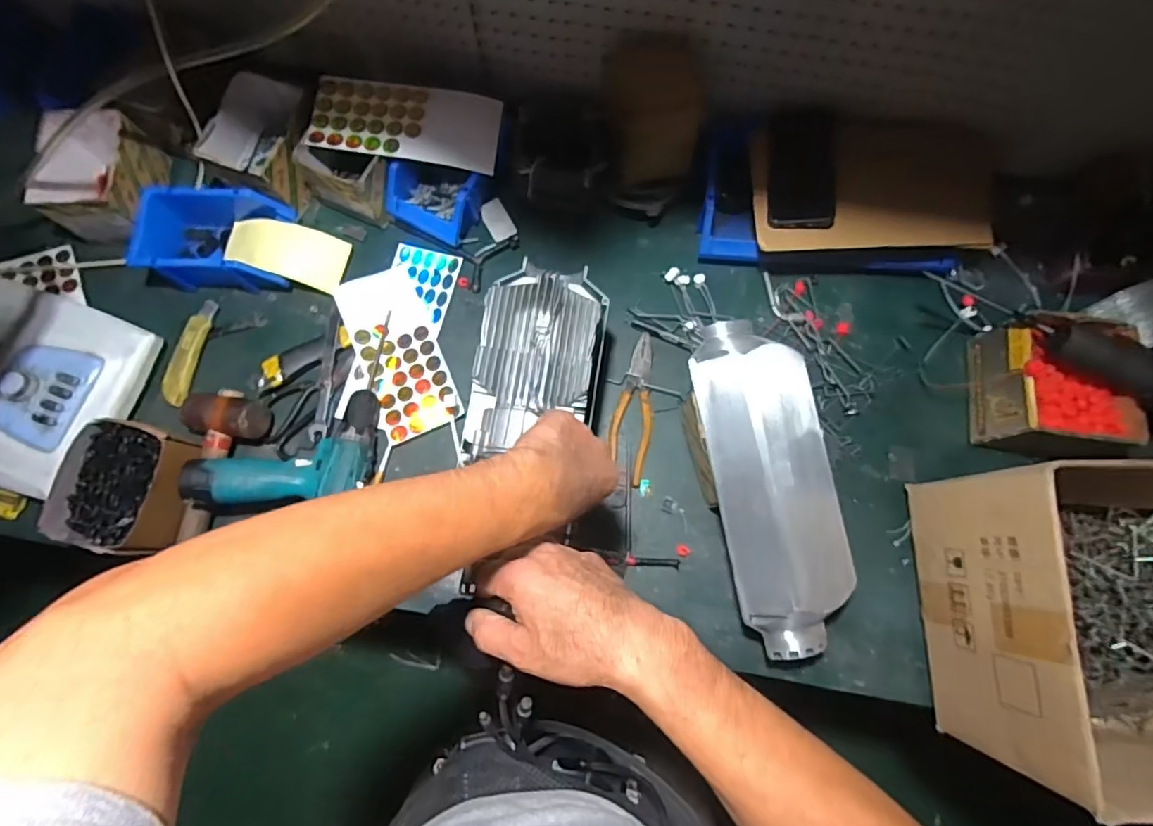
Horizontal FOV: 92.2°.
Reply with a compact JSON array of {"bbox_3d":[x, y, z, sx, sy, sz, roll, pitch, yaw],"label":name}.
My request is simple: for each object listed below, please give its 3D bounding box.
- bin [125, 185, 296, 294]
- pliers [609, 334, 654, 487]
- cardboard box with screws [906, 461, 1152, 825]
[{"bbox_3d":[-0.478,-0.239,0.742,0.174,0.070,0.133,5,76,1],"label":"bin"},{"bbox_3d":[0.077,-0.008,0.725,0.051,0.010,0.195,12,76,3],"label":"pliers"},{"bbox_3d":[0.592,0.209,0.559,0.368,0.187,0.284,1,76,0],"label":"cardboard box with screws"}]

